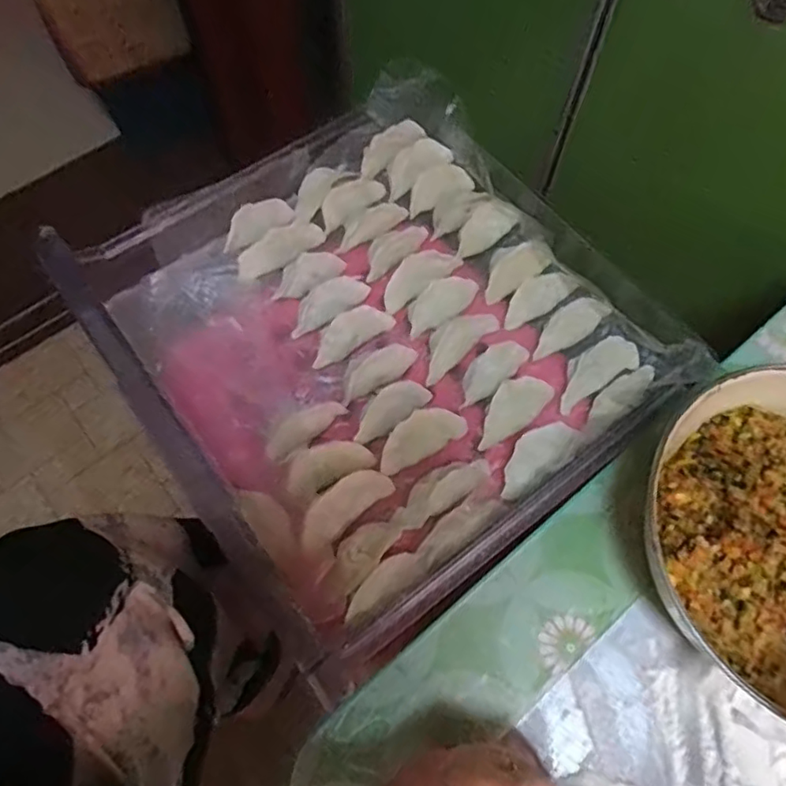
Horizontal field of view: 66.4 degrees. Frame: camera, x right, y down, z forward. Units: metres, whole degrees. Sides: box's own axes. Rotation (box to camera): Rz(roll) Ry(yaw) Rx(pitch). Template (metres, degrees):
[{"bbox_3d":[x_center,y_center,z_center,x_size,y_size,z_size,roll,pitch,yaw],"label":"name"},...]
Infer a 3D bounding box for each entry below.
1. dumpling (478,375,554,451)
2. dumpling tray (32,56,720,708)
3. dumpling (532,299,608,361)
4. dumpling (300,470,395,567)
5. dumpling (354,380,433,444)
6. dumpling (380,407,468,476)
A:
[{"bbox_3d":[0.093,0.013,0.468,0.076,0.027,0.032,-42,71,-17],"label":"dumpling"},{"bbox_3d":[-0.010,-0.052,0.483,0.368,0.070,0.380,-35,69,-15],"label":"dumpling tray"},{"bbox_3d":[0.144,-0.054,0.500,0.070,0.016,0.026,-36,68,0],"label":"dumpling"},{"bbox_3d":[-0.036,0.085,0.435,0.032,0.026,0.079,35,69,16],"label":"dumpling"},{"bbox_3d":[-0.002,0.012,0.474,0.069,0.025,0.022,-37,70,-16],"label":"dumpling"},{"bbox_3d":[0.022,0.033,0.462,0.074,0.017,0.029,-26,67,-11],"label":"dumpling"}]

